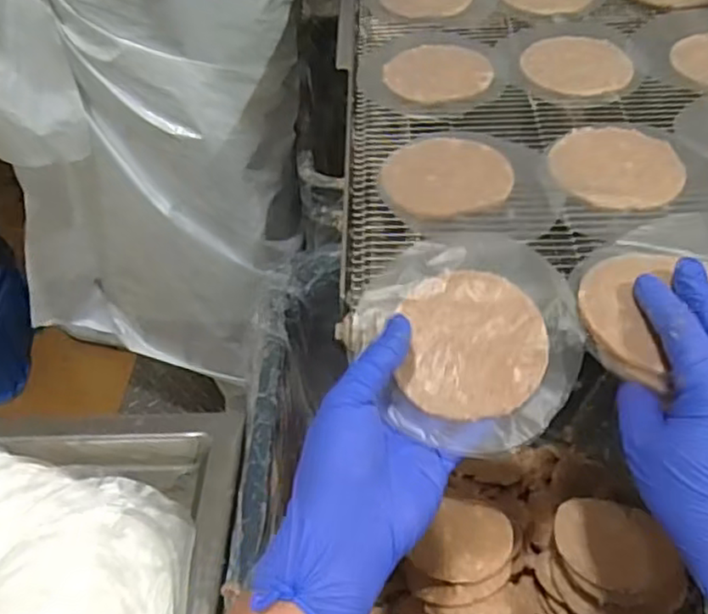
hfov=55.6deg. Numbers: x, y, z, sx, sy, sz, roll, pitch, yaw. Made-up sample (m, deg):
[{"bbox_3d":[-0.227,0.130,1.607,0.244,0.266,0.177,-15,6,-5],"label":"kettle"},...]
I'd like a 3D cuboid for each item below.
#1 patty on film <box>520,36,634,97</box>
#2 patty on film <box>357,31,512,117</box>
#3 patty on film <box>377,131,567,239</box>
[{"bbox_3d":[0.179,-0.198,0.541,0.082,0.004,0.077,-2,49,2],"label":"patty on film"},{"bbox_3d":[0.065,-0.195,0.550,0.116,0.008,0.115,-2,49,2],"label":"patty on film"},{"bbox_3d":[0.077,-0.086,0.453,0.113,0.005,0.108,-2,49,2],"label":"patty on film"}]

